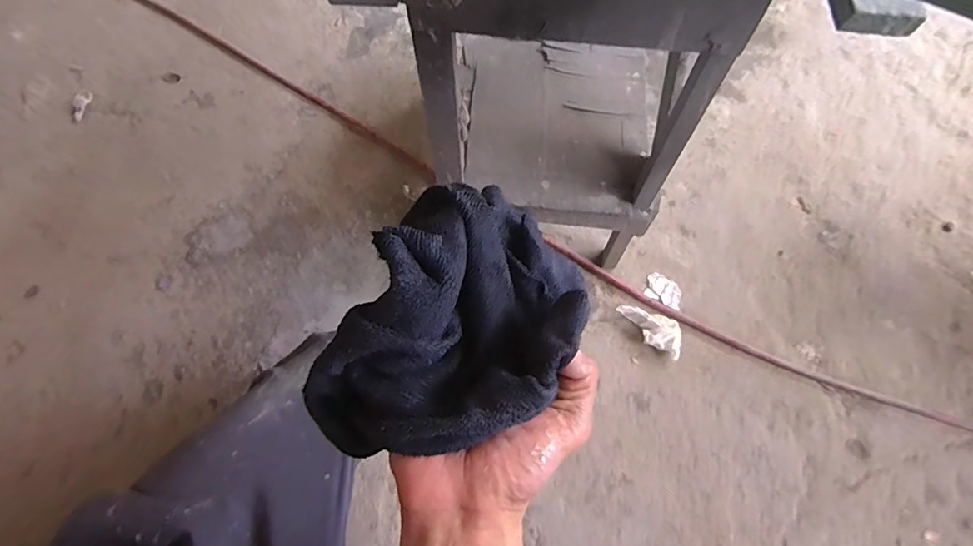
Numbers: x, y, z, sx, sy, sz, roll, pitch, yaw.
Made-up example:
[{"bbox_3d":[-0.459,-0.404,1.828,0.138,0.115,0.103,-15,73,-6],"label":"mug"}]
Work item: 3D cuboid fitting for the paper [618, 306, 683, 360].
[{"bbox_3d":[0.305,0.105,0.884,0.129,0.035,0.059,28,70,12],"label":"paper"}]

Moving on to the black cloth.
[{"bbox_3d":[-0.018,0.025,0.258,0.123,0.067,0.171,29,70,12],"label":"black cloth"}]

